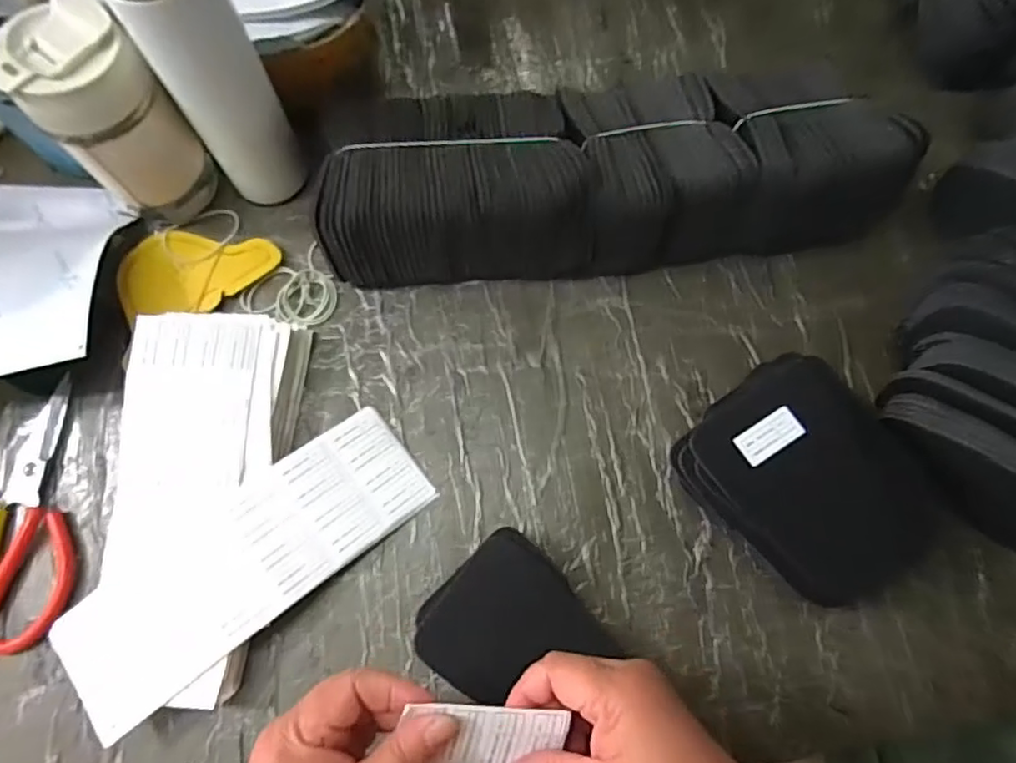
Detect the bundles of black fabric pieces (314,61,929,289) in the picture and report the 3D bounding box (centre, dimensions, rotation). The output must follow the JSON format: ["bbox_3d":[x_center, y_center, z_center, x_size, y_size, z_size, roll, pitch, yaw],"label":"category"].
[{"bbox_3d":[0.079,-0.163,0.476,0.431,0.099,0.132,-4,74,-1],"label":"bundles of black fabric pieces"}]

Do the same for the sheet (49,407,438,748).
[{"bbox_3d":[-0.176,0.122,0.424,0.249,0.033,0.087,-37,78,-10],"label":"sheet"}]

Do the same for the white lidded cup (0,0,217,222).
[{"bbox_3d":[-0.284,-0.190,0.447,0.075,0.147,0.069,0,74,0],"label":"white lidded cup"}]

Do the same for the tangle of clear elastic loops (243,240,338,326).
[{"bbox_3d":[-0.173,-0.069,0.497,0.073,0.007,0.062,-39,78,-10],"label":"tangle of clear elastic loops"}]

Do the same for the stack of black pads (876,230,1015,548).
[{"bbox_3d":[0.347,0.005,0.421,0.141,0.076,0.207,27,76,7],"label":"stack of black pads"}]

